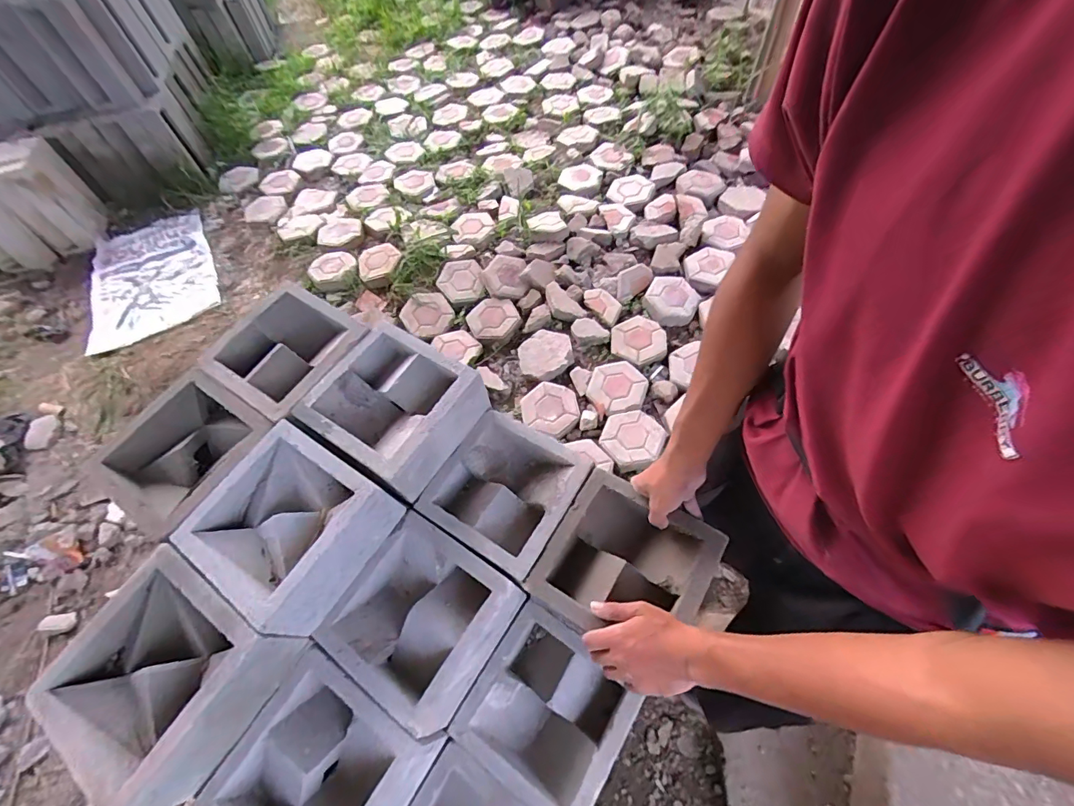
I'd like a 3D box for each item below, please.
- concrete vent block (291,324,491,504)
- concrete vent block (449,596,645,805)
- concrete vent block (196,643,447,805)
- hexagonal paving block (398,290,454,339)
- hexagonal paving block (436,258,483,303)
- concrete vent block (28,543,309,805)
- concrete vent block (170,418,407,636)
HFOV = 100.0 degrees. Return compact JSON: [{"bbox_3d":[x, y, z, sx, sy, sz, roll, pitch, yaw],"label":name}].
[{"bbox_3d":[-0.215,0.005,0.692,0.202,0.093,0.202,29,68,21],"label":"concrete vent block"},{"bbox_3d":[0.014,0.438,0.640,0.195,0.101,0.179,29,63,18],"label":"concrete vent block"},{"bbox_3d":[-0.258,0.455,0.550,0.204,0.077,0.206,26,66,20],"label":"concrete vent block"},{"bbox_3d":[-0.441,-0.359,1.810,0.197,0.053,0.197,-27,61,-14],"label":"hexagonal paving block"},{"bbox_3d":[-0.319,-0.514,1.887,0.185,0.049,0.210,-10,60,2],"label":"hexagonal paving block"},{"bbox_3d":[-0.438,0.319,0.539,0.207,0.089,0.204,27,67,20],"label":"concrete vent block"},{"bbox_3d":[-0.330,0.161,0.615,0.203,0.090,0.207,27,67,20],"label":"concrete vent block"}]

